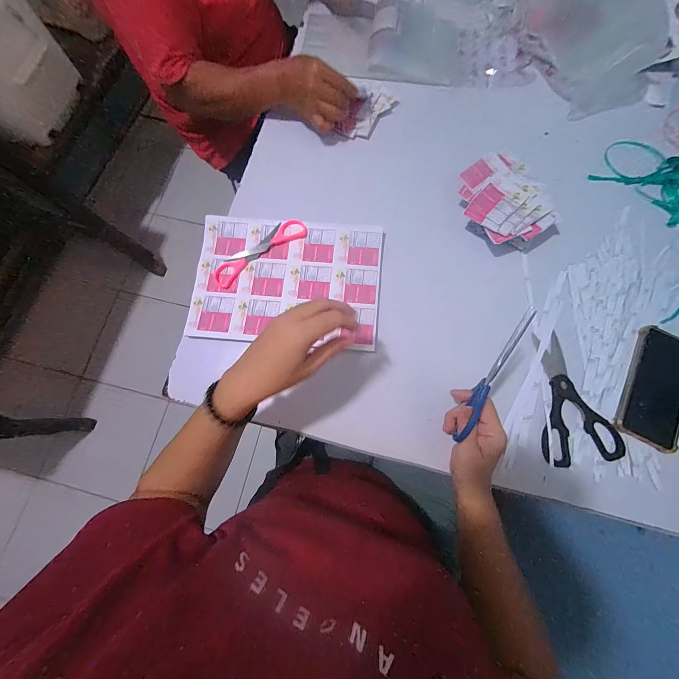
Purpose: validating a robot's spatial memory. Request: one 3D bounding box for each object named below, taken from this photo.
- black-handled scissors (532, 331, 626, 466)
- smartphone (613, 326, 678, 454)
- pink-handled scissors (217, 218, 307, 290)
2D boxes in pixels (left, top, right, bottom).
[{"bbox_3d":[0.332,0.081,0.411,0.103,0.009,0.180,-1,76,1],"label":"black-handled scissors"},{"bbox_3d":[0.454,0.067,0.410,0.083,0.011,0.166,28,79,8],"label":"smartphone"},{"bbox_3d":[-0.131,-0.145,0.473,0.168,0.007,0.042,-35,78,-7],"label":"pink-handled scissors"}]

